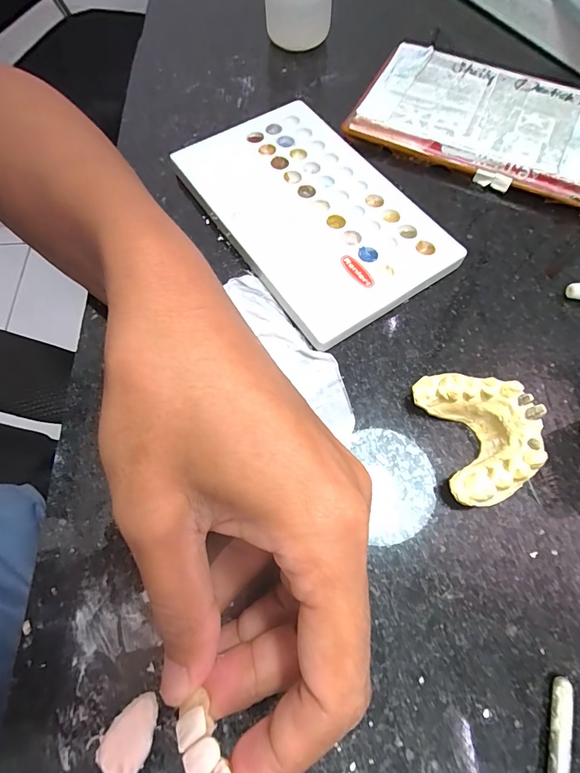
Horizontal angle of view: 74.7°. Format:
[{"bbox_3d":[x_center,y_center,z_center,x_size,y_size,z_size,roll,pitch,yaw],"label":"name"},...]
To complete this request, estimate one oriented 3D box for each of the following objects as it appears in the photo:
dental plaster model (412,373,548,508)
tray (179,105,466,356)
[{"bbox_3d":[0.078,0.019,0.157,0.037,0.026,0.053,-13,69,-4],"label":"dental plaster model"},{"bbox_3d":[0.010,-0.098,0.213,0.091,0.013,0.151,-33,71,-11],"label":"tray"}]

